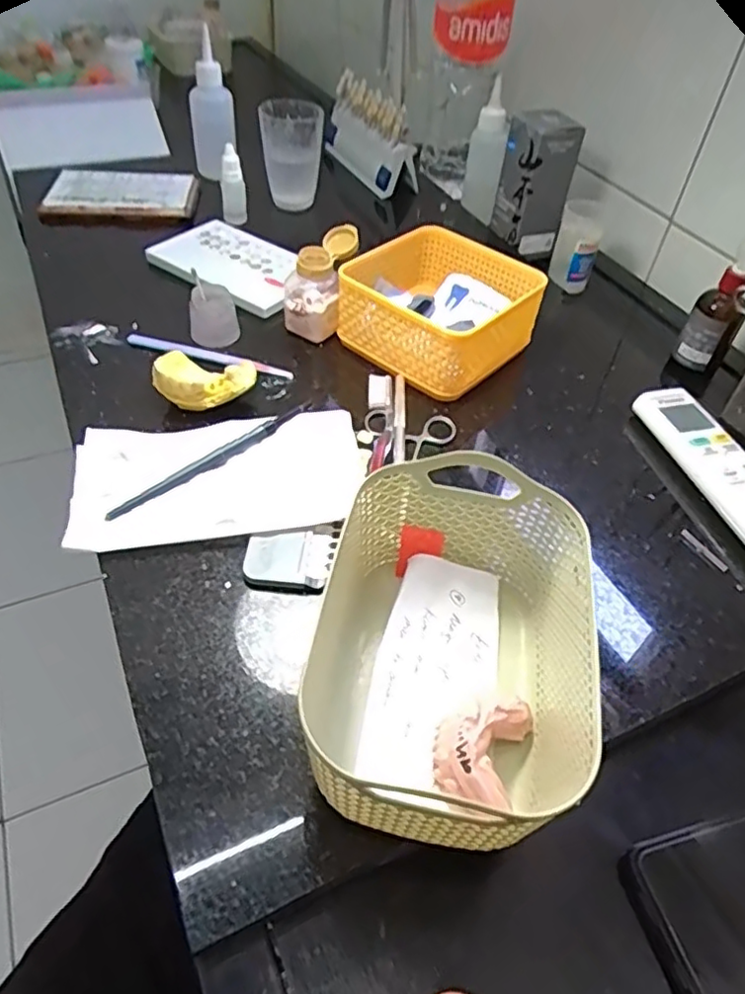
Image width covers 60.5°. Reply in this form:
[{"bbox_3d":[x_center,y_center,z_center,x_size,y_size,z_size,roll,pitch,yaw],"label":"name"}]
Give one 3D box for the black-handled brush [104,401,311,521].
[{"bbox_3d":[-0.108,-0.028,0.441,0.161,0.014,0.010,-33,57,-30],"label":"black-handled brush"}]

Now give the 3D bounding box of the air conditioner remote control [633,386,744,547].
[{"bbox_3d":[0.246,-0.012,0.451,0.052,0.023,0.177,-8,48,-12],"label":"air conditioner remote control"}]

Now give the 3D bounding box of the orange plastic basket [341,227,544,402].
[{"bbox_3d":[0.056,-0.157,0.539,0.131,0.070,0.135,37,54,26],"label":"orange plastic basket"}]

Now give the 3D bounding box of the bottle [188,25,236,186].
[{"bbox_3d":[-0.177,-0.423,0.703,0.048,0.134,0.036,-6,48,-10],"label":"bottle"}]

